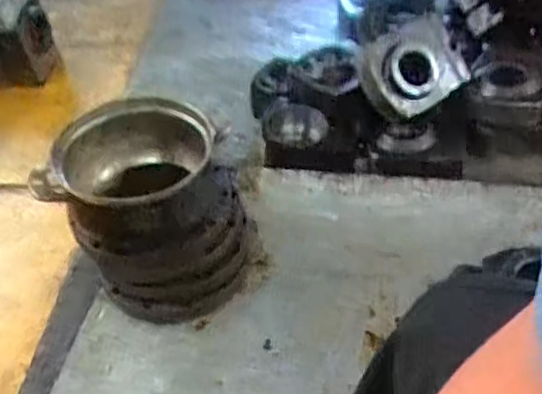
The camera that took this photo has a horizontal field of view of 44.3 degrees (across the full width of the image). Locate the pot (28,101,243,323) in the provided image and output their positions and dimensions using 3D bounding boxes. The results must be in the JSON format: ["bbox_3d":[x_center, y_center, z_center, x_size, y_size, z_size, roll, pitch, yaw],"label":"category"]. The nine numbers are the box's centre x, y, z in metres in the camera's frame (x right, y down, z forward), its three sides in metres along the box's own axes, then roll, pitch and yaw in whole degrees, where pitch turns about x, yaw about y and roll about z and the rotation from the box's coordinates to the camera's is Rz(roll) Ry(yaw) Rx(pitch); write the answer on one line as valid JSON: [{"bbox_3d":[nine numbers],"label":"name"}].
[{"bbox_3d":[-0.182,0.017,1.089,0.262,0.263,0.252,-4,44,4],"label":"pot"}]

